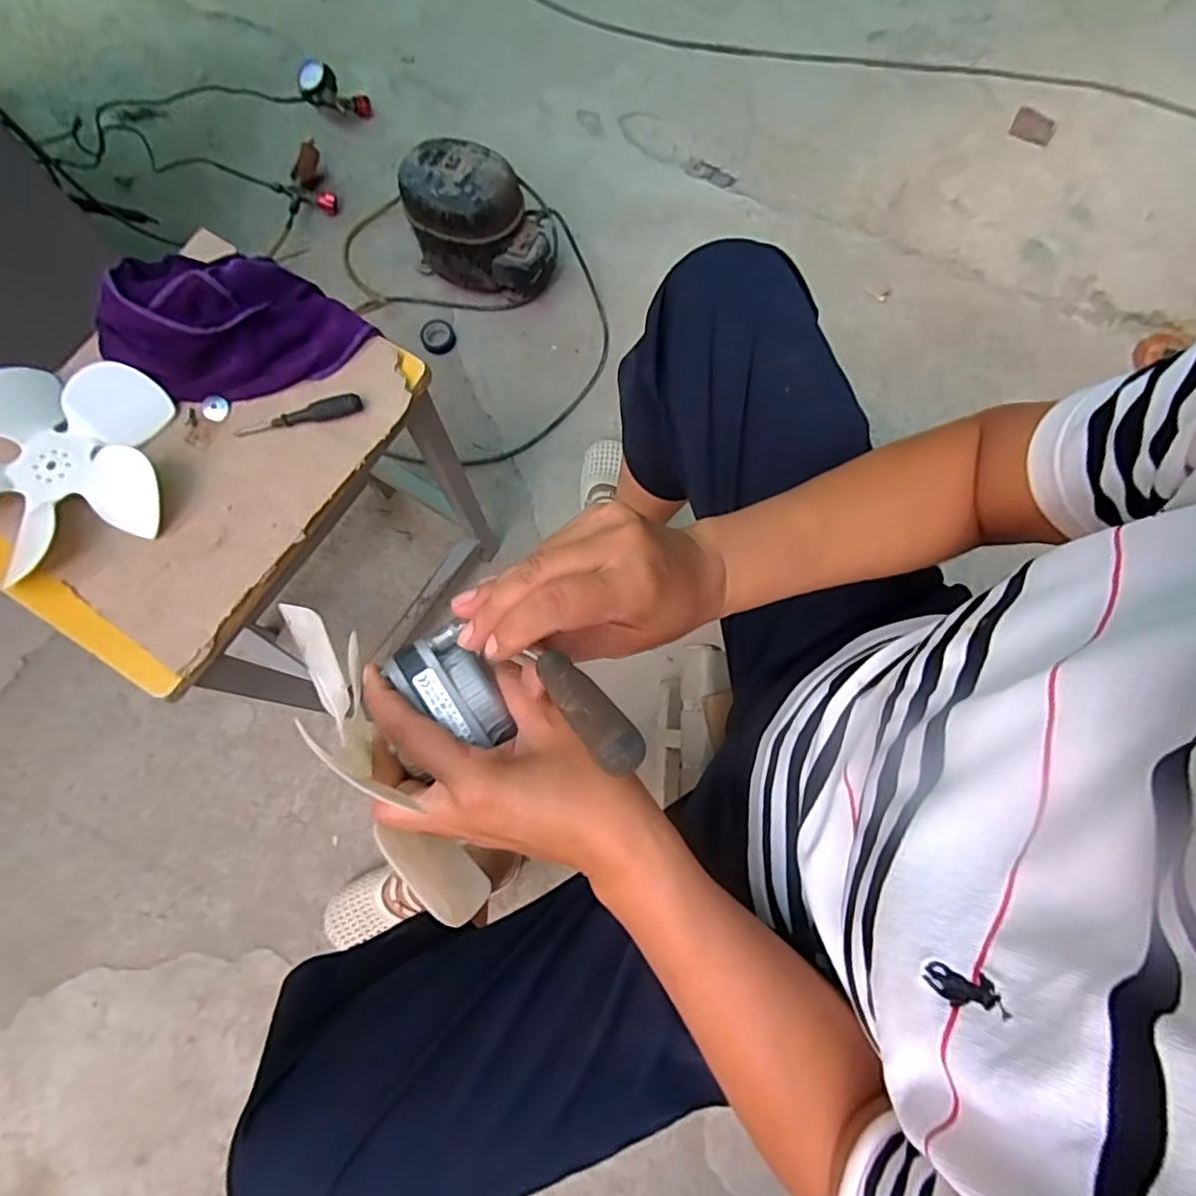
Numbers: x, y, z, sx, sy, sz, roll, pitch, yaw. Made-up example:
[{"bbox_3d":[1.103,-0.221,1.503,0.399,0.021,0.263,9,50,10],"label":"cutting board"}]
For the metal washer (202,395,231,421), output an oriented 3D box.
[{"bbox_3d":[-0.319,-0.159,0.522,0.021,0.004,0.023,-26,85,-15],"label":"metal washer"}]

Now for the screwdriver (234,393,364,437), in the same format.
[{"bbox_3d":[-0.244,-0.147,0.507,0.104,0.011,0.017,-13,77,-4],"label":"screwdriver"}]

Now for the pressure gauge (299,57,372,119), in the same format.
[{"bbox_3d":[-0.470,-0.902,1.117,0.126,0.049,0.067,16,76,-25],"label":"pressure gauge"}]

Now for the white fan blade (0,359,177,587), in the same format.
[{"bbox_3d":[-0.421,-0.102,0.484,0.159,0.031,0.166,0,77,-1],"label":"white fan blade"}]

